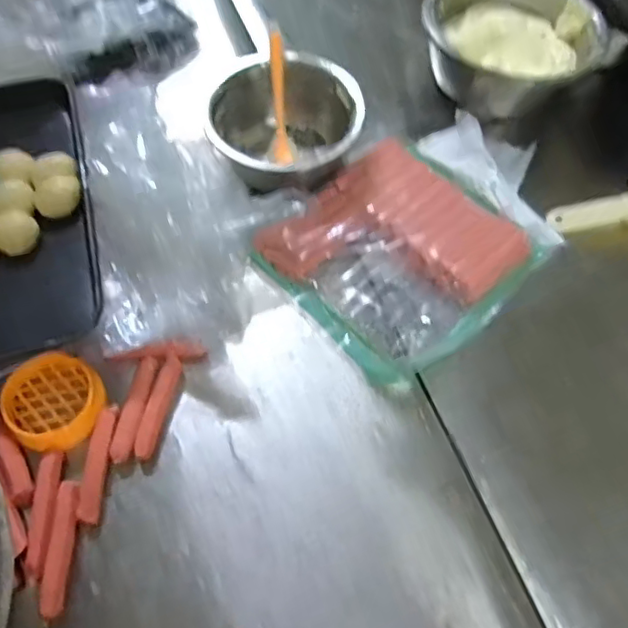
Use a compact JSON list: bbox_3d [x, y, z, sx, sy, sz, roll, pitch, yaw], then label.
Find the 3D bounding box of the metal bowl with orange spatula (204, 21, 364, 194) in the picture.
[{"bbox_3d":[-0.042,-0.233,0.768,0.180,0.093,0.188,32,63,13],"label":"metal bowl with orange spatula"}]

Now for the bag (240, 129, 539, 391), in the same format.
[{"bbox_3d":[0.109,-0.081,0.721,0.279,0.046,0.248,-36,69,-21],"label":"bag"}]

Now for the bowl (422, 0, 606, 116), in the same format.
[{"bbox_3d":[0.278,-0.383,0.871,0.250,0.109,0.208,1,61,-4],"label":"bowl"}]

